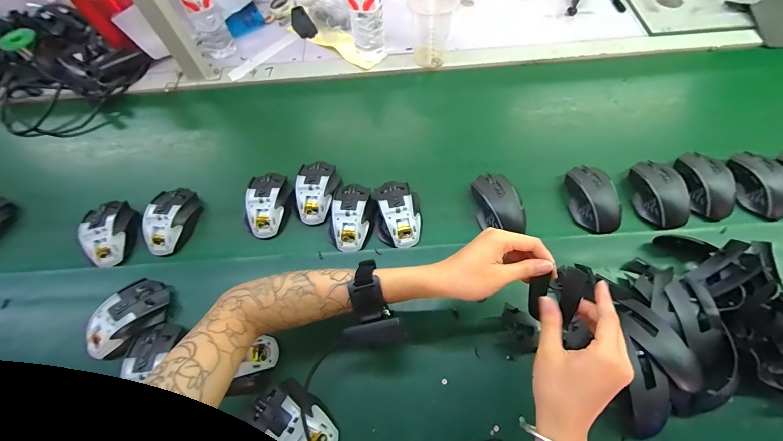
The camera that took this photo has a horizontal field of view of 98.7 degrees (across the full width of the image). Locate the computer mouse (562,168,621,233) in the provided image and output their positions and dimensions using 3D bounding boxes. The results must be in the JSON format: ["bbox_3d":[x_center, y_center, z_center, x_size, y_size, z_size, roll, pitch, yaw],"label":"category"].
[{"bbox_3d":[0.323,-0.037,0.540,0.067,0.035,0.117,-12,64,-2],"label":"computer mouse"}]

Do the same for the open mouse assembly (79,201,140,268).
[{"bbox_3d":[-0.468,0.016,0.559,0.077,0.035,0.115,-23,65,-8],"label":"open mouse assembly"}]

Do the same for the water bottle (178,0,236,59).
[{"bbox_3d":[-0.407,-0.452,0.693,0.072,0.230,0.077,-29,66,-10],"label":"water bottle"}]

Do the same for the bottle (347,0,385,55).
[{"bbox_3d":[-0.052,-0.416,0.648,0.064,0.224,0.057,-6,64,1],"label":"bottle"}]

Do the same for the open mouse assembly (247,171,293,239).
[{"bbox_3d":[-0.208,-0.030,0.570,0.075,0.041,0.116,-7,64,0],"label":"open mouse assembly"}]

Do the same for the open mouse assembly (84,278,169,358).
[{"bbox_3d":[-0.379,0.142,0.484,0.074,0.048,0.121,40,72,20],"label":"open mouse assembly"}]

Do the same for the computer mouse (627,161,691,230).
[{"bbox_3d":[0.430,-0.048,0.538,0.065,0.043,0.121,-1,64,3],"label":"computer mouse"}]

